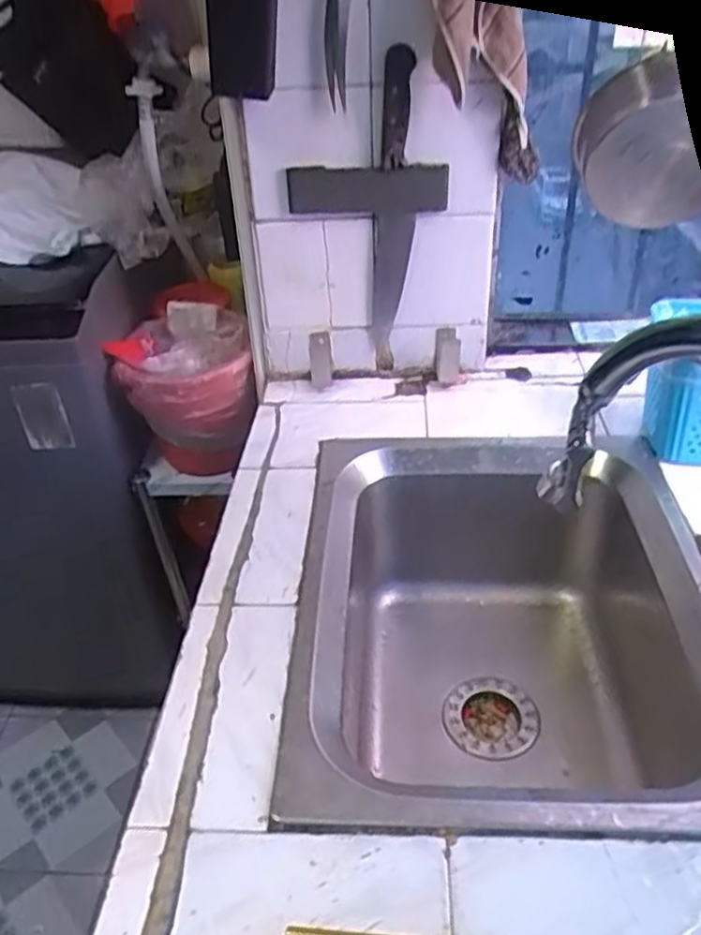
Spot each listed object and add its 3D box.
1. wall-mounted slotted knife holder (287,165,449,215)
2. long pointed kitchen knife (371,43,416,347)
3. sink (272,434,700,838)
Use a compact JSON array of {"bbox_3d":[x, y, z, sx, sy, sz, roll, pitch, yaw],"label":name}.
[{"bbox_3d":[0.022,-0.344,0.919,0.193,0.055,0.024,1,37,4],"label":"wall-mounted slotted knife holder"},{"bbox_3d":[0.051,-0.319,0.920,0.051,0.344,0.018,4,37,9],"label":"long pointed kitchen knife"},{"bbox_3d":[0.154,0.197,0.779,0.389,0.229,0.472,0,37,3],"label":"sink"}]

